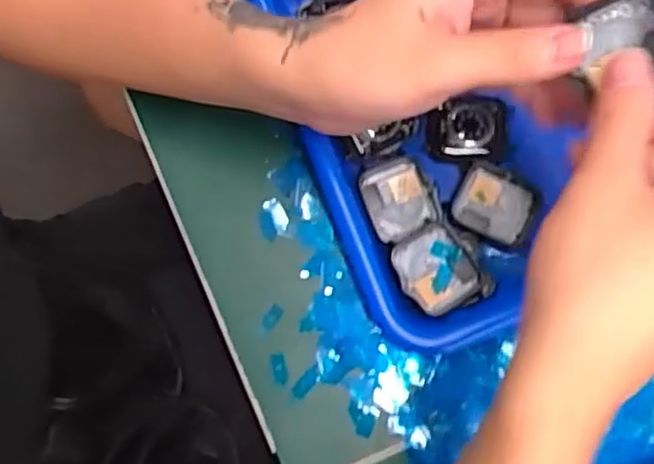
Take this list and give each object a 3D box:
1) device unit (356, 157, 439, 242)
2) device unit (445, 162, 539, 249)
[{"bbox_3d":[0.039,-0.018,0.375,0.035,0.014,0.041,-20,80,-3],"label":"device unit"},{"bbox_3d":[0.090,-0.014,0.373,0.043,0.006,0.038,23,81,5],"label":"device unit"}]

